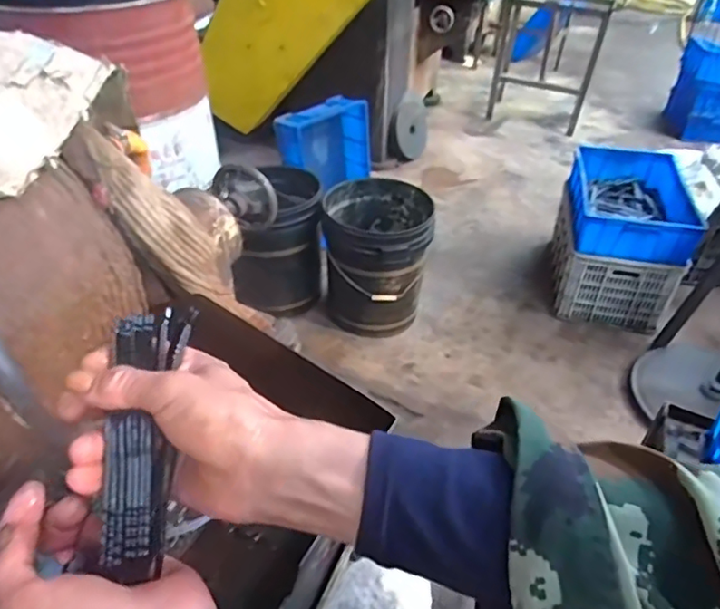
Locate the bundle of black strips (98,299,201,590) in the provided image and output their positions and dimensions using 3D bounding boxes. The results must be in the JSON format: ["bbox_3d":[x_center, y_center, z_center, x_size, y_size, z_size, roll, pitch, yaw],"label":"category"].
[{"bbox_3d":[-0.127,0.079,0.331,0.048,0.026,0.150,0,74,-2],"label":"bundle of black strips"}]

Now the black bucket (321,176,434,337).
[{"bbox_3d":[0.050,-0.153,1.899,0.336,0.414,0.371,4,39,2],"label":"black bucket"}]

